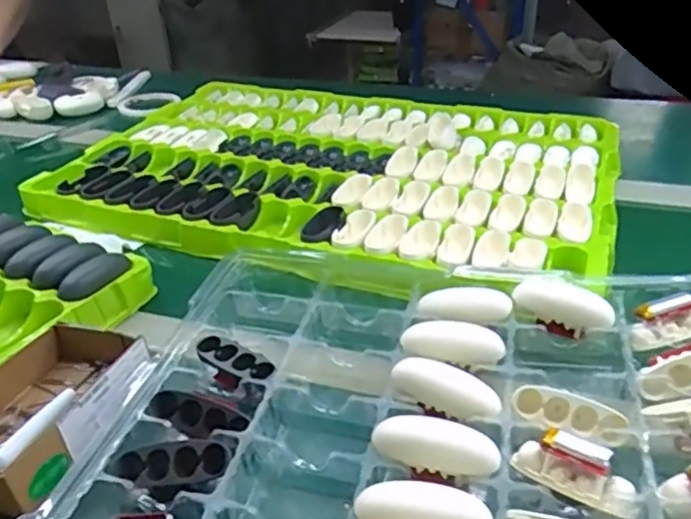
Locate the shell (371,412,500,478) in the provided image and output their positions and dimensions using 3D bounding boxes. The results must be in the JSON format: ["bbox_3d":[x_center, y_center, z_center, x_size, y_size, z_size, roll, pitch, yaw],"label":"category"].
[{"bbox_3d":[0.049,0.098,0.337,0.065,0.019,0.019,8,33,16],"label":"shell"}]

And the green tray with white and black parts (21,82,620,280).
[{"bbox_3d":[-0.005,-0.114,0.714,0.568,0.029,0.393,11,34,21],"label":"green tray with white and black parts"}]

